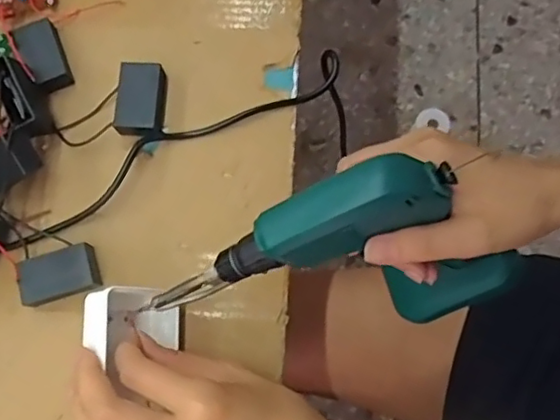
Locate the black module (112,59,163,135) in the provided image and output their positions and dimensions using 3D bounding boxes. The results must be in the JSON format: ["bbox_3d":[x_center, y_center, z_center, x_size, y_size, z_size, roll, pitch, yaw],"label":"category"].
[{"bbox_3d":[-0.098,-0.077,0.422,0.032,0.019,0.052,0,76,-1],"label":"black module"}]

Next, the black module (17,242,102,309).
[{"bbox_3d":[-0.146,0.044,0.399,0.049,0.015,0.033,-17,77,-5],"label":"black module"}]

